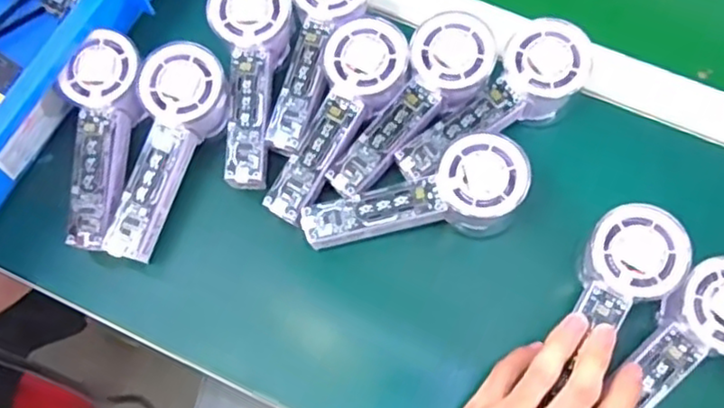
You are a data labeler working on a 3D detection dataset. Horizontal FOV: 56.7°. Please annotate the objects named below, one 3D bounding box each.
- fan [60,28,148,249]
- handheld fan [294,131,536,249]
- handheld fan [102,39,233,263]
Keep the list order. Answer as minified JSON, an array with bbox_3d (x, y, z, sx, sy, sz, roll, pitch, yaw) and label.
[{"bbox_3d":[-0.178,-0.043,0.462,0.048,0.036,0.147,3,84,2],"label":"fan"},{"bbox_3d":[0.036,-0.002,0.442,0.150,0.024,0.060,-16,70,10],"label":"handheld fan"},{"bbox_3d":[-0.134,-0.034,0.464,0.052,0.044,0.145,19,86,7],"label":"handheld fan"}]

